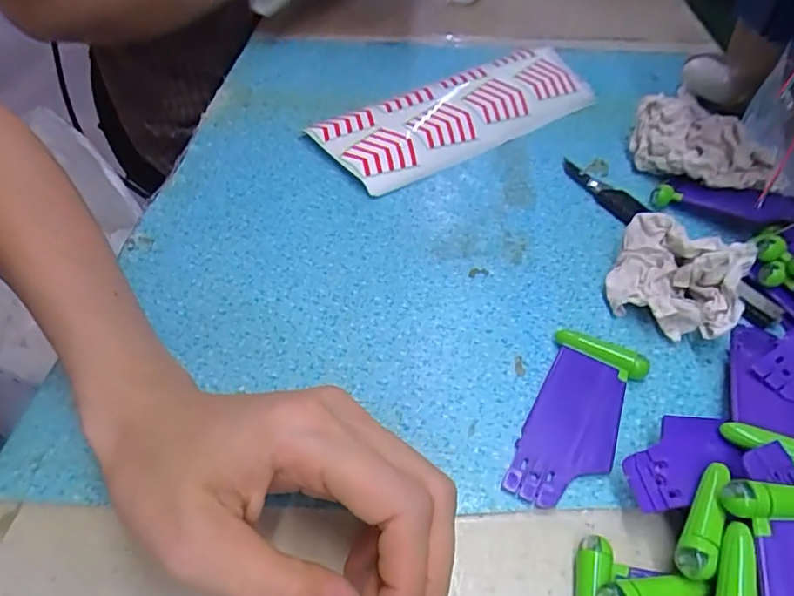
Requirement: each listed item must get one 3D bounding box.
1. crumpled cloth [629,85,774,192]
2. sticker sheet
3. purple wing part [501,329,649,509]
[{"bbox_3d":[0.193,-0.095,0.352,0.051,0.040,0.087,-12,48,-11],"label":"crumpled cloth"},{"bbox_3d":[0.054,-0.147,0.414,0.226,0.020,0.083,-29,53,-24],"label":"sticker sheet"},{"bbox_3d":[0.081,0.053,0.243,0.041,0.011,0.087,20,51,18],"label":"purple wing part"}]

